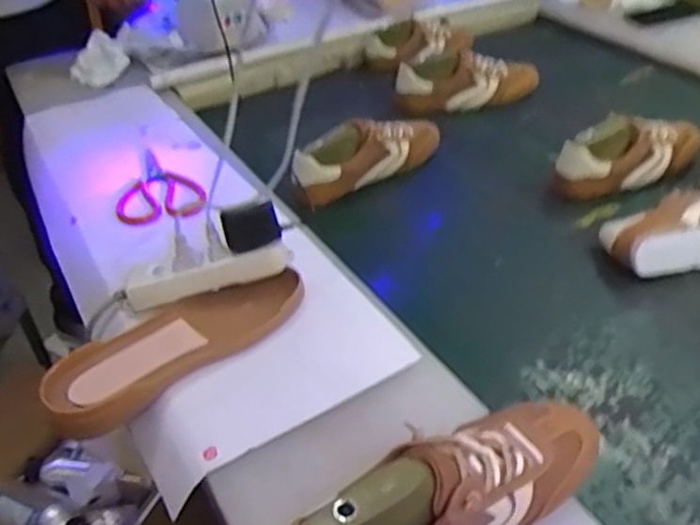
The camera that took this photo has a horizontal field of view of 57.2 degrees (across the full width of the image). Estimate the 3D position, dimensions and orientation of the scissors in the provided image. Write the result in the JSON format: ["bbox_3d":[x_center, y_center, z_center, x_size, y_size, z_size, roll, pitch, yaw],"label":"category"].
[{"bbox_3d":[-0.247,-0.101,0.851,0.107,0.021,0.148,-7,42,-5],"label":"scissors"}]

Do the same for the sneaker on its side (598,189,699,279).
[{"bbox_3d":[0.433,-0.046,0.792,0.233,0.070,0.083,-13,42,-11],"label":"sneaker on its side"}]

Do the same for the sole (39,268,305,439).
[{"bbox_3d":[-0.164,0.069,0.627,0.270,0.040,0.099,-30,48,-27],"label":"sole"}]

